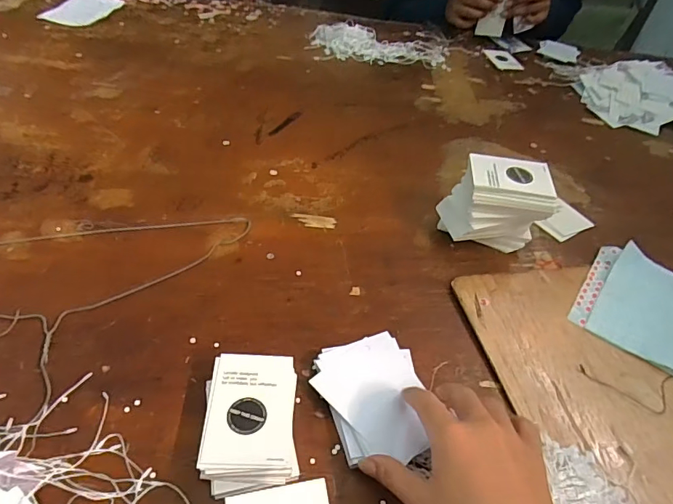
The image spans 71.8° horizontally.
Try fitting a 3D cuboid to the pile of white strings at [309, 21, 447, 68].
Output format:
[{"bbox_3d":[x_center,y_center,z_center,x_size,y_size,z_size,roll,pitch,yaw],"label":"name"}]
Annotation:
[{"bbox_3d":[0.091,-0.421,0.943,0.287,0.036,0.123,4,44,-3],"label":"pile of white strings"}]

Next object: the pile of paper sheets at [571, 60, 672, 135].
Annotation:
[{"bbox_3d":[0.592,-0.311,0.897,0.250,0.050,0.192,-18,49,-24],"label":"pile of paper sheets"}]

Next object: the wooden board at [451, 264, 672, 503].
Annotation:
[{"bbox_3d":[0.269,0.120,0.441,0.233,0.008,0.284,-5,45,-12],"label":"wooden board"}]

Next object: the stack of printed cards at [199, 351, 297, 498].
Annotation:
[{"bbox_3d":[-0.067,0.132,0.365,0.069,0.029,0.101,0,44,-7],"label":"stack of printed cards"}]

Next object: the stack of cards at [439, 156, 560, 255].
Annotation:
[{"bbox_3d":[0.184,-0.054,0.547,0.106,0.088,0.072,1,44,-6],"label":"stack of cards"}]

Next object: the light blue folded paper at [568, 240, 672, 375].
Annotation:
[{"bbox_3d":[0.340,0.056,0.509,0.123,0.011,0.155,31,48,23],"label":"light blue folded paper"}]

